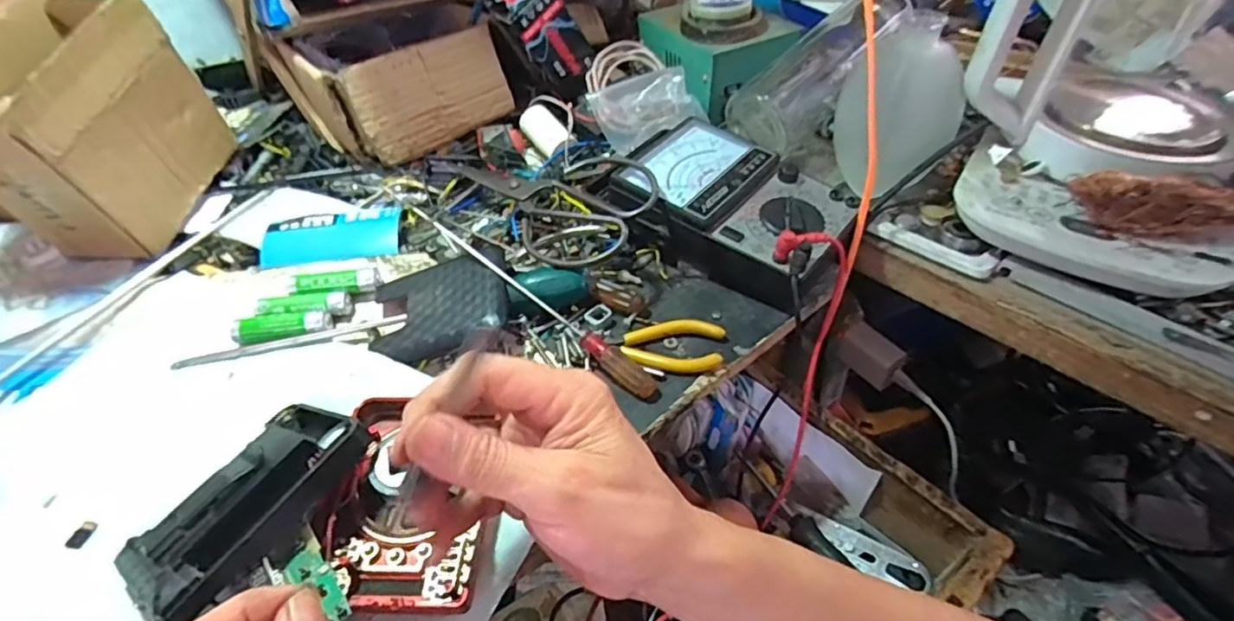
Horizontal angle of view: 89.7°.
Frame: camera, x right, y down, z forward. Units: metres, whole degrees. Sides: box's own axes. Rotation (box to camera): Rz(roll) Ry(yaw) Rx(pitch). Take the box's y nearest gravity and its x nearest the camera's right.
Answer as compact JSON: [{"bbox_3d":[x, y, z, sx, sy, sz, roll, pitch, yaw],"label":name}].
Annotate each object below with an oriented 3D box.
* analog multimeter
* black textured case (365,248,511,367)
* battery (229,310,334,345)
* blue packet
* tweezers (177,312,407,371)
[{"bbox_3d":[0.087,-0.077,0.472,0.173,0.049,0.123,34,55,31],"label":"analog multimeter"},{"bbox_3d":[-0.123,-0.004,0.434,0.096,0.019,0.081,-17,48,4],"label":"black textured case"},{"bbox_3d":[-0.237,0.012,0.437,0.067,0.013,0.018,-9,45,-6],"label":"battery"},{"bbox_3d":[-0.230,-0.060,0.500,0.106,0.015,0.049,-5,45,-2],"label":"blue packet"},{"bbox_3d":[-0.229,0.021,0.436,0.156,0.007,0.013,-13,46,-10],"label":"tweezers"}]

